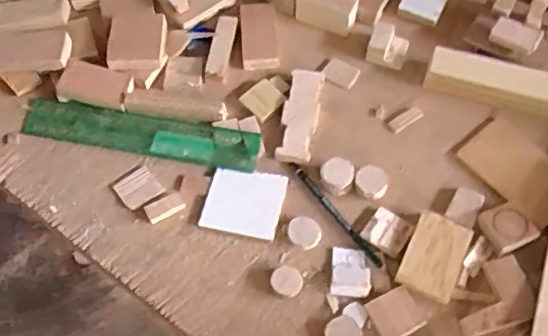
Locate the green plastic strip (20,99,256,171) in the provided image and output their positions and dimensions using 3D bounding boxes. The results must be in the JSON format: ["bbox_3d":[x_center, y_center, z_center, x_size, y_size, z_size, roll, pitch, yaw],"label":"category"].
[{"bbox_3d":[-0.142,-0.038,0.647,0.254,0.005,0.044,9,64,7],"label":"green plastic strip"}]

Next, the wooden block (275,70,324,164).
[{"bbox_3d":[0.028,-0.057,0.650,0.038,0.010,0.110,7,64,6],"label":"wooden block"}]

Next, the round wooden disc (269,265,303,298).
[{"bbox_3d":[0.012,0.106,0.568,0.029,0.015,0.026,15,65,10],"label":"round wooden disc"}]

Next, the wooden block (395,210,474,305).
[{"bbox_3d":[0.151,0.083,0.571,0.051,0.006,0.077,24,67,13],"label":"wooden block"}]

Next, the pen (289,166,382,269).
[{"bbox_3d":[0.061,0.045,0.601,0.009,0.010,0.133,-35,67,-14],"label":"pen"}]

